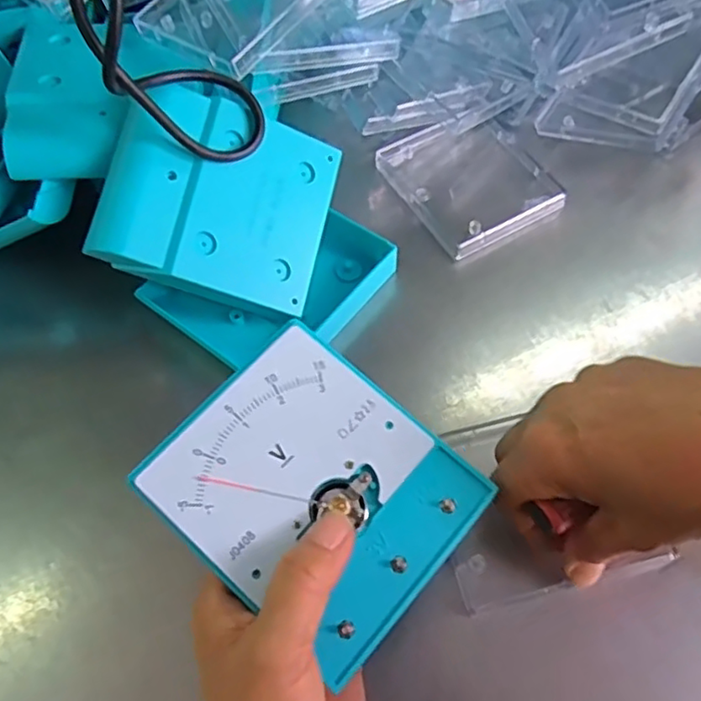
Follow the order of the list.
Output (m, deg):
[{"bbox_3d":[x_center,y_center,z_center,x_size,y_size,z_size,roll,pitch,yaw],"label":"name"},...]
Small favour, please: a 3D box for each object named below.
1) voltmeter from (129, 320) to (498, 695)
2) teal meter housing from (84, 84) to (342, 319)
[{"bbox_3d":[-0.014,0.054,0.251,0.109,0.023,0.095,37,68,21],"label":"voltmeter"},{"bbox_3d":[-0.071,-0.079,0.345,0.112,0.038,0.104,19,79,-20],"label":"teal meter housing"}]

